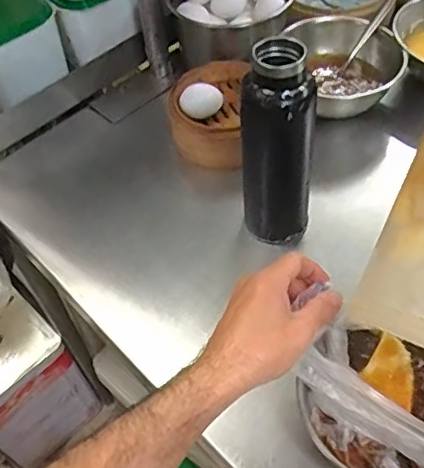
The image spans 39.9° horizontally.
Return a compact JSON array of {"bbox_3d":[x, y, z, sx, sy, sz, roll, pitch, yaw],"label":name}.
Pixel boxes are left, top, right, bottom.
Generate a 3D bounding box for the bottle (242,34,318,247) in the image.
[{"bbox_3d":[0.066,-0.081,0.587,0.069,0.217,0.059,4,53,8],"label":"bottle"}]

